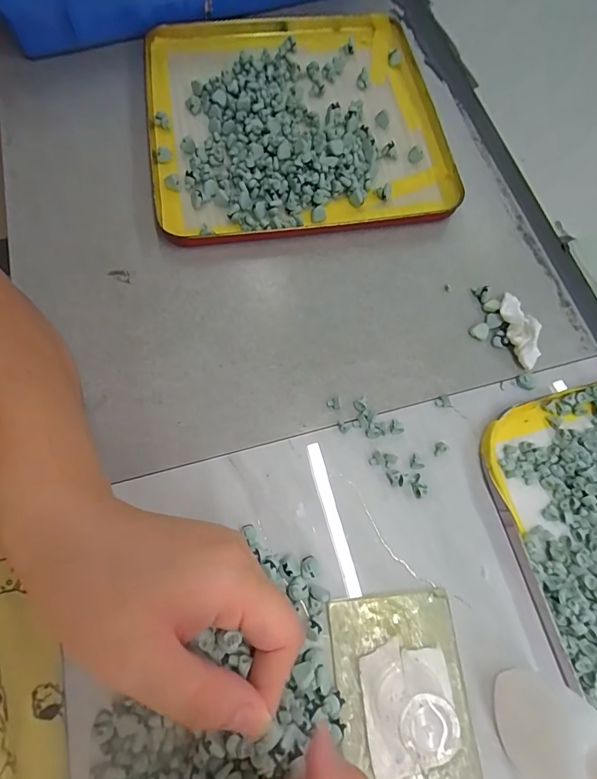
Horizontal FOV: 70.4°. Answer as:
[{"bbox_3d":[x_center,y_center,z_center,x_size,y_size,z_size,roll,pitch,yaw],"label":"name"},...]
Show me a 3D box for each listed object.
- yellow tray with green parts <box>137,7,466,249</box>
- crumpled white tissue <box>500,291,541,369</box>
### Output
[{"bbox_3d":[-0.001,-0.231,0.357,0.238,0.027,0.240,-9,70,-6],"label":"yellow tray with green parts"},{"bbox_3d":[0.156,-0.044,0.297,0.019,0.022,0.056,-4,70,-4],"label":"crumpled white tissue"}]

